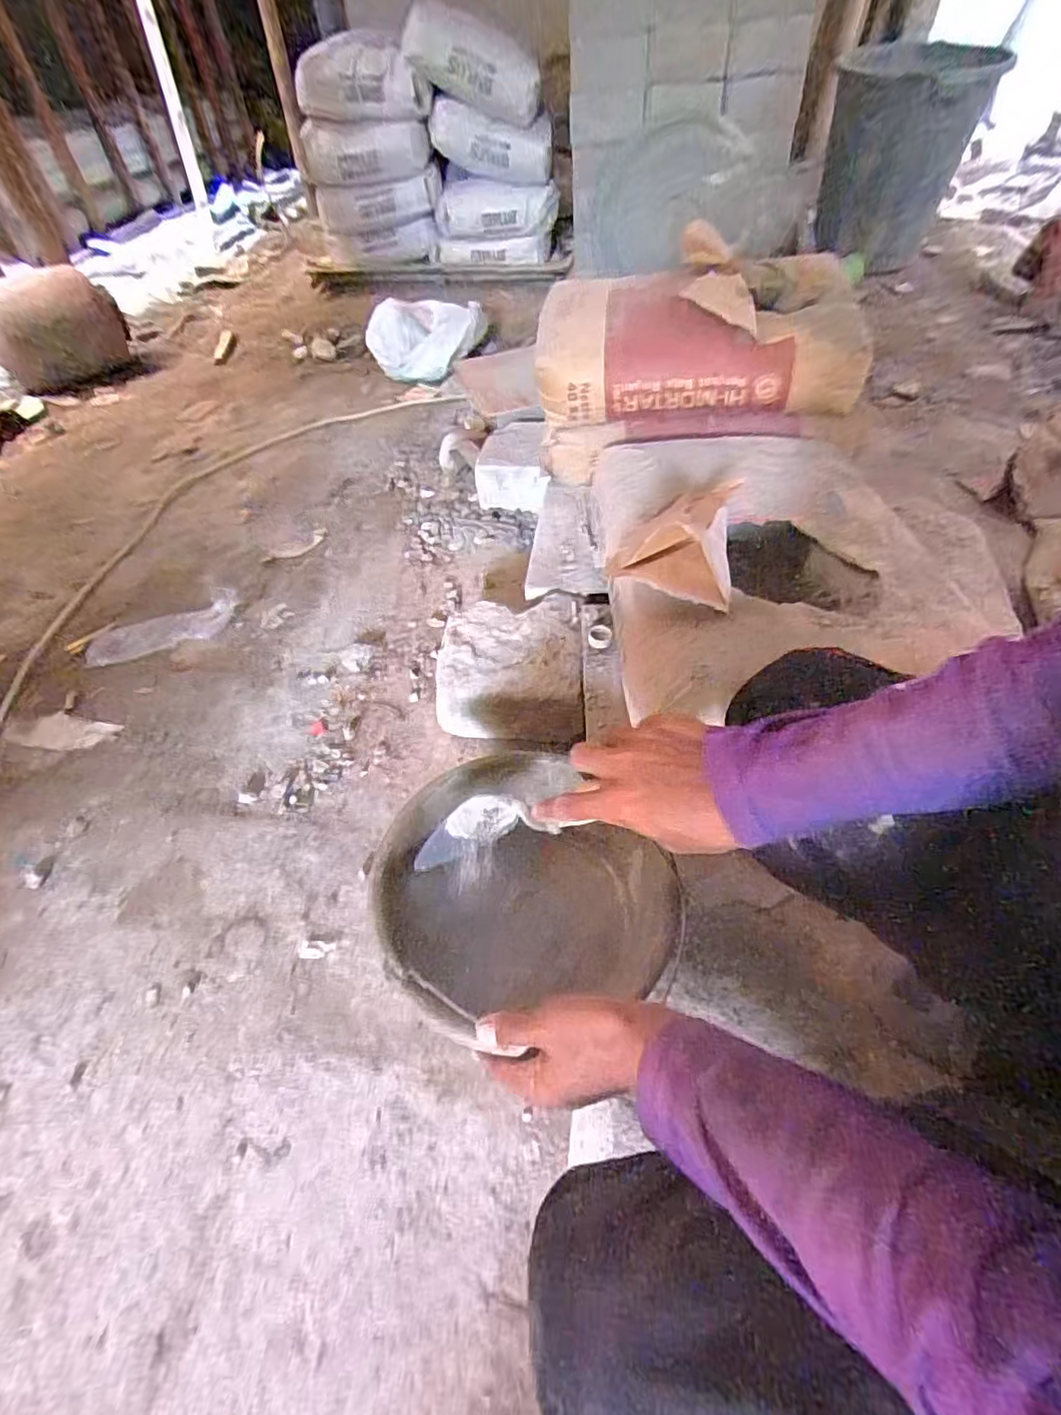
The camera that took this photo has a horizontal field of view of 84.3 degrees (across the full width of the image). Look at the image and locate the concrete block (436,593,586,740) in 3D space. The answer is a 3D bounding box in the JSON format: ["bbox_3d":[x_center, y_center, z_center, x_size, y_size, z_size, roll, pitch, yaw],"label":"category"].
[{"bbox_3d":[-0.026,-0.055,0.839,0.192,0.116,0.209,-1,50,4],"label":"concrete block"}]

